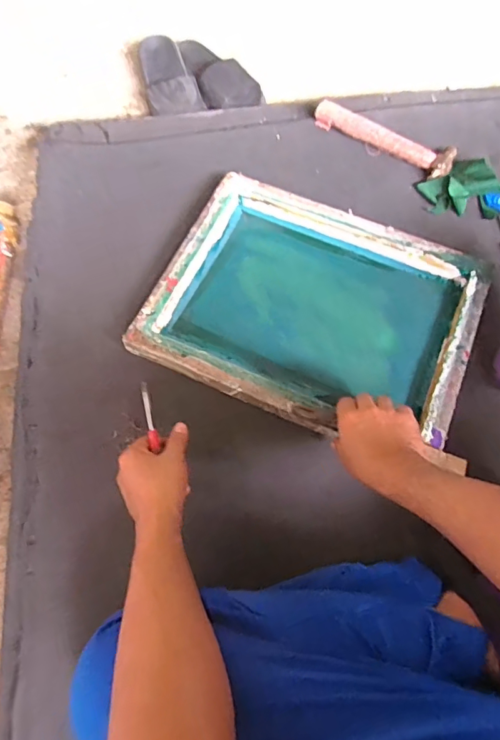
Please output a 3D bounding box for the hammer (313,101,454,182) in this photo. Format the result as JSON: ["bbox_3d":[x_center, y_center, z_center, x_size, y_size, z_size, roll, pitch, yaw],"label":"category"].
[{"bbox_3d":[0.243,-0.425,0.892,0.267,0.041,0.067,27,68,10],"label":"hammer"}]

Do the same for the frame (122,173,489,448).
[{"bbox_3d":[0.097,-0.091,0.734,0.447,0.050,0.357,25,68,9],"label":"frame"}]

